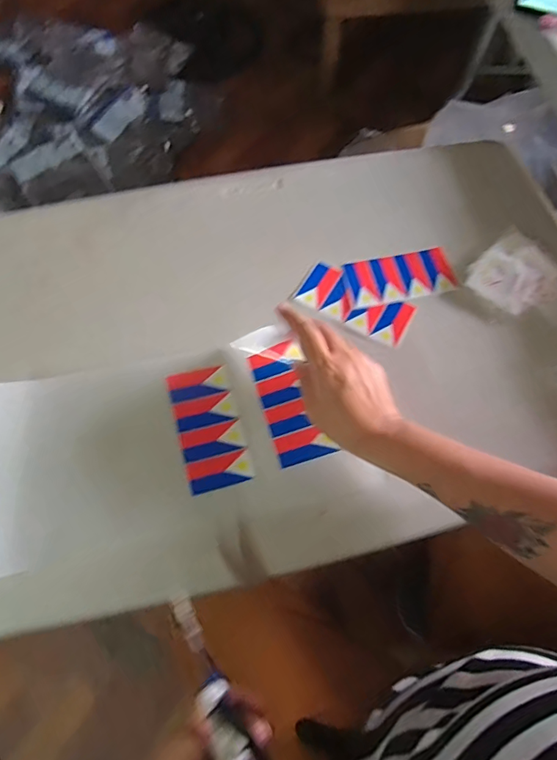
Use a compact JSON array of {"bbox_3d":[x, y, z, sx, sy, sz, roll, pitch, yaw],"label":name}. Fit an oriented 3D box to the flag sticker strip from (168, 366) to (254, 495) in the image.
[{"bbox_3d":[-0.070,0.046,0.457,0.061,0.009,0.121,-14,67,-8],"label":"flag sticker strip"}]

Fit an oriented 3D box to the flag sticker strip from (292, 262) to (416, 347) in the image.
[{"bbox_3d":[0.086,-0.087,0.524,0.127,0.008,0.061,28,68,10],"label":"flag sticker strip"}]

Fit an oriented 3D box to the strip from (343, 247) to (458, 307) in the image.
[{"bbox_3d":[0.140,-0.122,0.536,0.123,0.010,0.063,-9,67,-6],"label":"strip"}]

